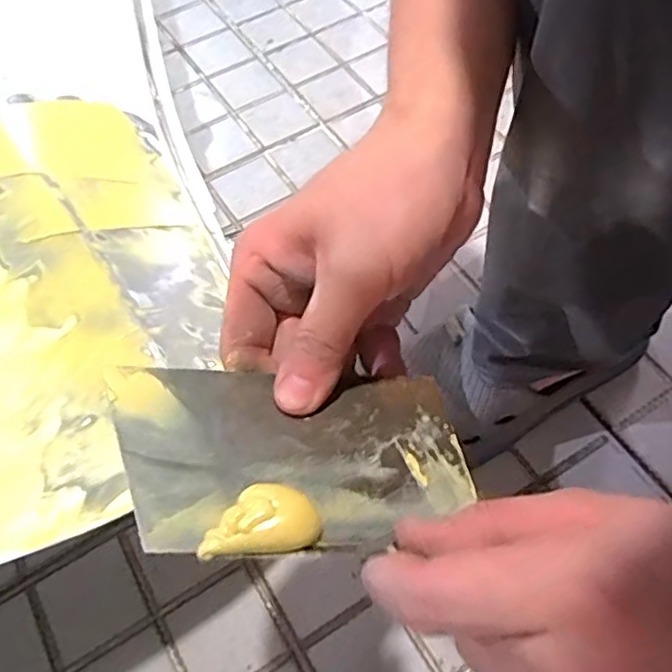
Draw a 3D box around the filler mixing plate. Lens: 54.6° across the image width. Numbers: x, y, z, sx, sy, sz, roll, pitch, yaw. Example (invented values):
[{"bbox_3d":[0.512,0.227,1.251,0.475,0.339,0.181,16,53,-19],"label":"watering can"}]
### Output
[{"bbox_3d":[-0.013,0.040,0.233,0.126,0.012,0.075,3,45,-15],"label":"filler mixing plate"}]

